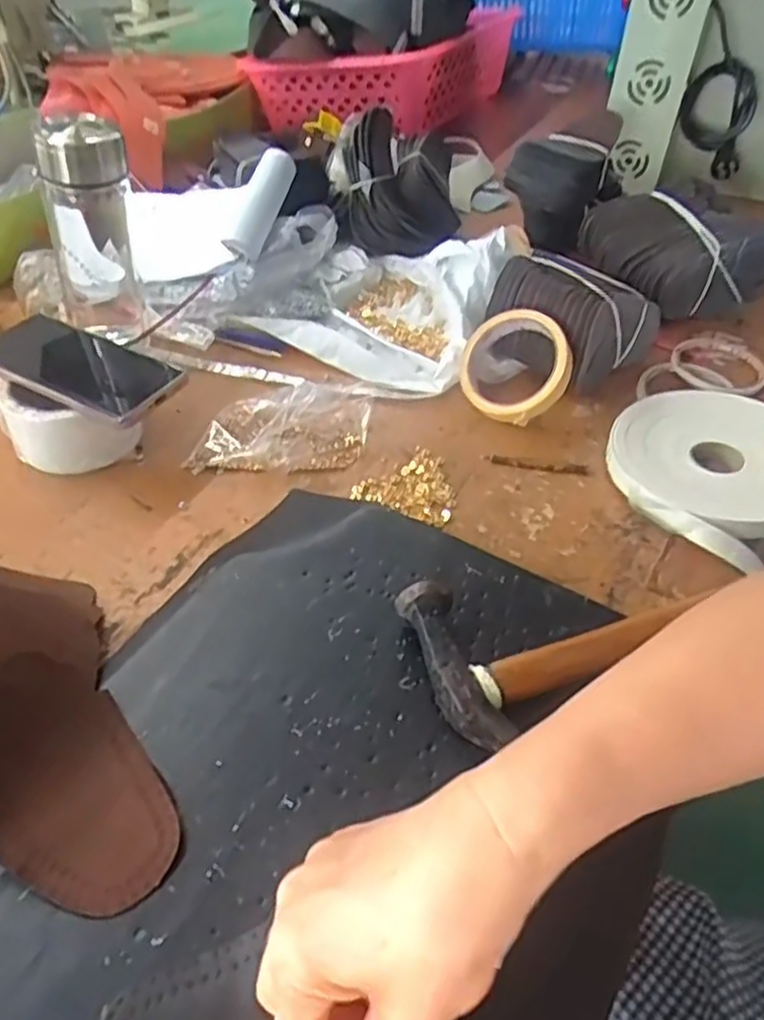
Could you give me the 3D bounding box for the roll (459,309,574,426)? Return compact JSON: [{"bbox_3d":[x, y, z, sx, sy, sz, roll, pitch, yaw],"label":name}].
[{"bbox_3d":[0.115,-0.123,0.621,0.096,0.036,0.096,-4,80,25],"label":"roll"}]

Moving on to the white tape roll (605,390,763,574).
[{"bbox_3d":[0.263,-0.040,0.569,0.154,0.041,0.178,29,51,23],"label":"white tape roll"}]

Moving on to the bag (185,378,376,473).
[{"bbox_3d":[-0.082,-0.078,0.602,0.139,0.027,0.106,2,45,-1],"label":"bag"}]

